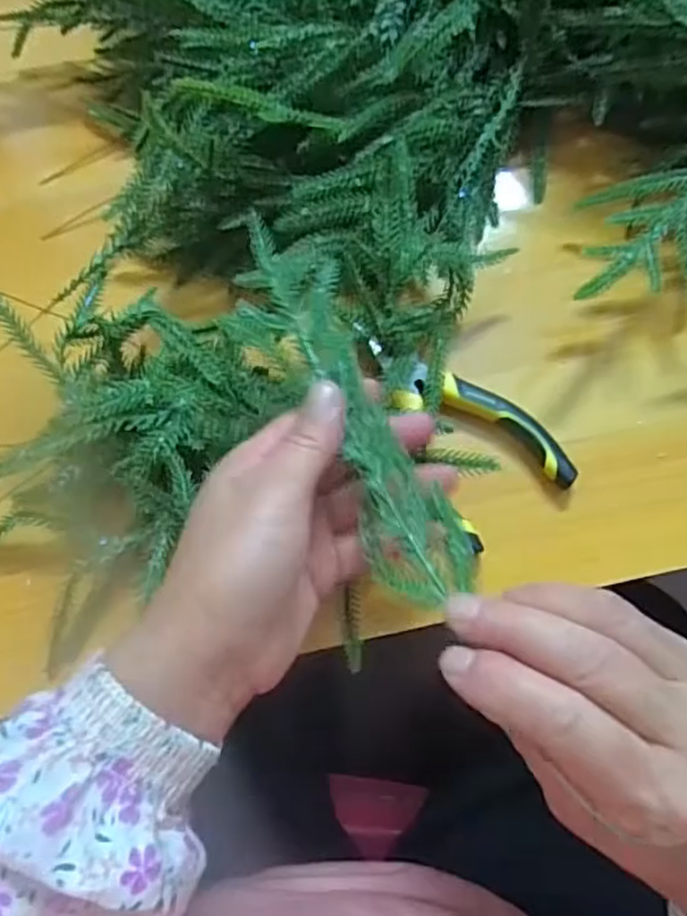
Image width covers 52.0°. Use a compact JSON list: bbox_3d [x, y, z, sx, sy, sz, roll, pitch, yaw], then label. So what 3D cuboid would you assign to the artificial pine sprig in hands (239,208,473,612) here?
[{"bbox_3d":[-0.001,-0.031,0.306,0.039,0.022,0.203,-22,67,-6],"label":"artificial pine sprig in hands"}]

